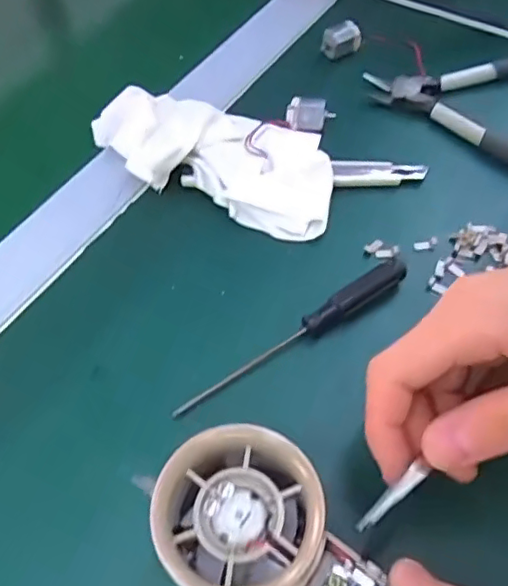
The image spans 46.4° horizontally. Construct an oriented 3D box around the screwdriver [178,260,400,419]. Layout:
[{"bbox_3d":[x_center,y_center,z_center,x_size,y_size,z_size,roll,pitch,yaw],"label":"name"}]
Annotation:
[{"bbox_3d":[0.020,0.020,0.288,0.133,0.016,0.012,-28,59,-17],"label":"screwdriver"}]

